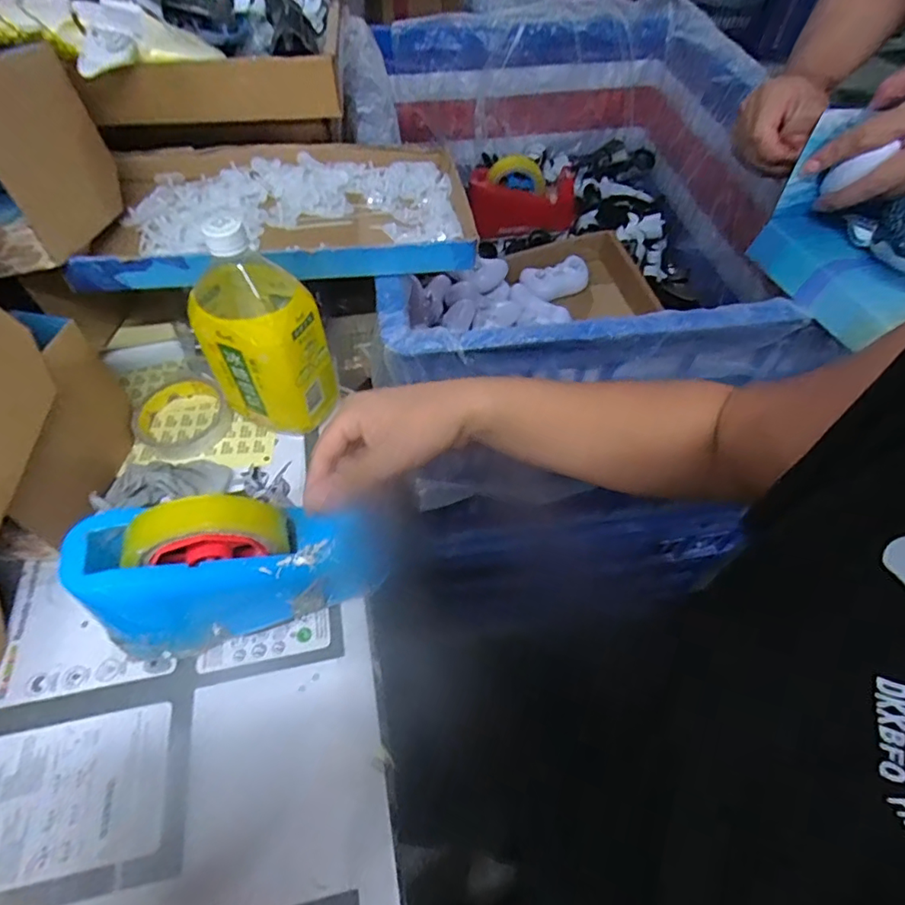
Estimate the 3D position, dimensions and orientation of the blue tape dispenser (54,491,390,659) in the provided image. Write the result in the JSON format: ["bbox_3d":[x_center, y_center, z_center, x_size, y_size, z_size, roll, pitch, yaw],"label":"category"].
[{"bbox_3d":[-0.150,0.082,0.374,0.198,0.104,0.071,-6,55,-6],"label":"blue tape dispenser"}]

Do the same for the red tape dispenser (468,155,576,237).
[{"bbox_3d":[0.133,-0.468,0.999,0.200,0.135,0.076,-4,55,-5],"label":"red tape dispenser"}]

